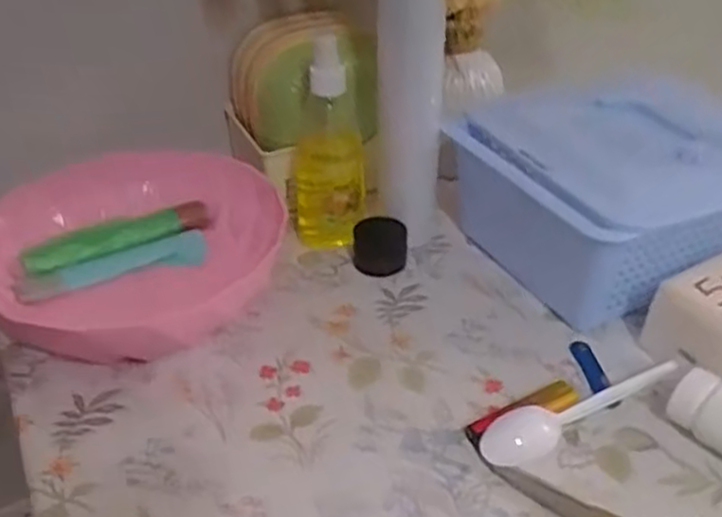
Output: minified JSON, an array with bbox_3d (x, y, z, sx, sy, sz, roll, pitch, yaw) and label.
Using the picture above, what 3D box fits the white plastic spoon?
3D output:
[{"bbox_3d":[0.144,0.099,0.490,0.156,0.015,0.032,-17,39,-21],"label":"white plastic spoon"}]

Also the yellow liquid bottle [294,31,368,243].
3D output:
[{"bbox_3d":[-0.027,-0.093,0.616,0.058,0.174,0.051,-4,37,-4],"label":"yellow liquid bottle"}]

